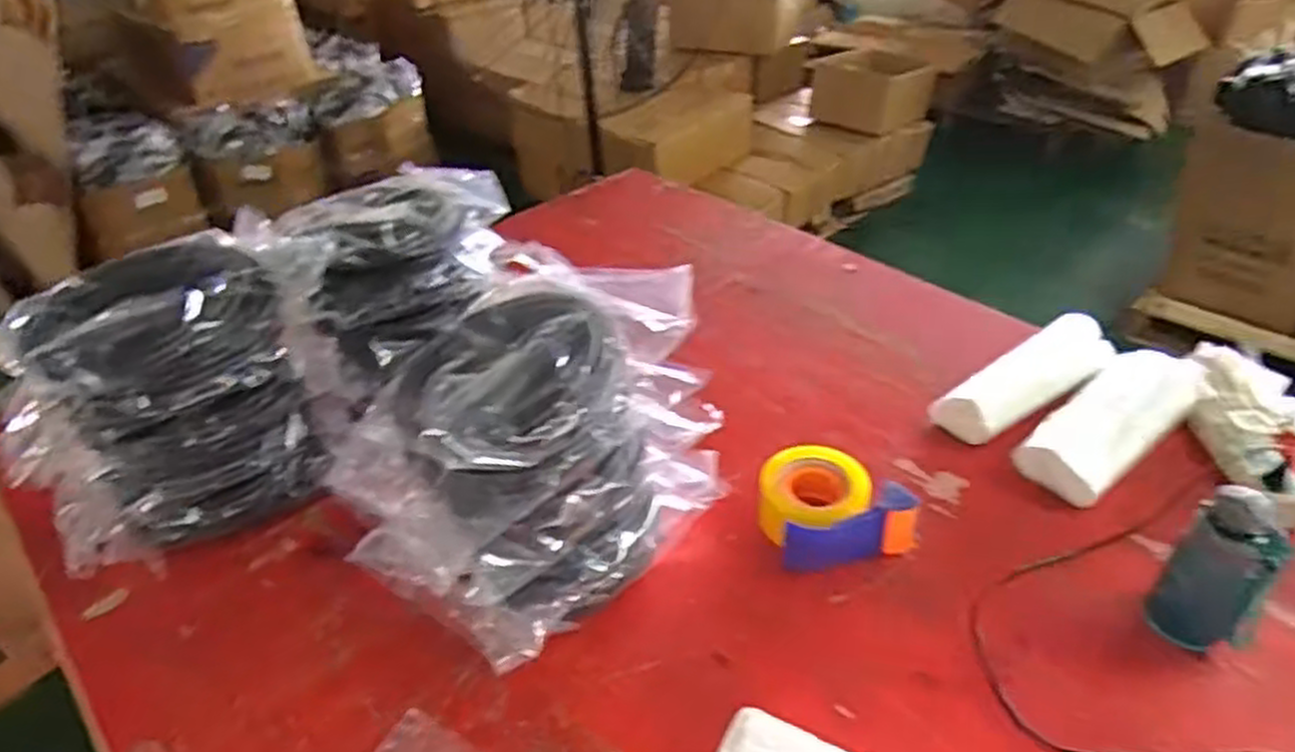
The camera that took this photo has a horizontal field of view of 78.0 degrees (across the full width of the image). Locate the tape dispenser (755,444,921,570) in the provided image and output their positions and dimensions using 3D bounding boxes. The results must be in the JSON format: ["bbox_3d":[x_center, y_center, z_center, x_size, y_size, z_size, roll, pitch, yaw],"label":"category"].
[{"bbox_3d":[0.209,0.147,0.899,0.158,0.078,0.123,-7,38,-6],"label":"tape dispenser"}]

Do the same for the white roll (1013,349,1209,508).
[{"bbox_3d":[0.583,0.054,1.001,0.284,0.053,0.111,-28,44,-29],"label":"white roll"}]

